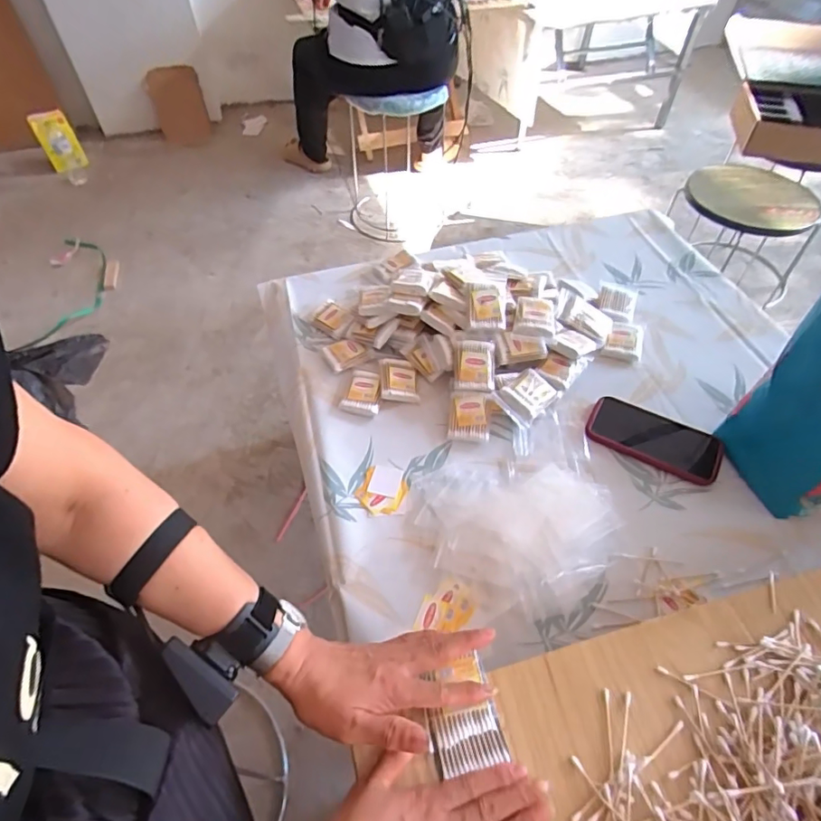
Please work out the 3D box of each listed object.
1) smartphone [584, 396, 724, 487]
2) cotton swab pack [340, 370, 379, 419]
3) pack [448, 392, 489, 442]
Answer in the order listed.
[{"bbox_3d":[0.337,0.039,0.702,0.173,0.012,0.088,26,57,17],"label":"smartphone"},{"bbox_3d":[-0.069,-0.027,0.746,0.057,0.019,0.076,12,54,8],"label":"cotton swab pack"},{"bbox_3d":[0.083,0.010,0.714,0.056,0.026,0.069,3,70,9],"label":"pack"}]

